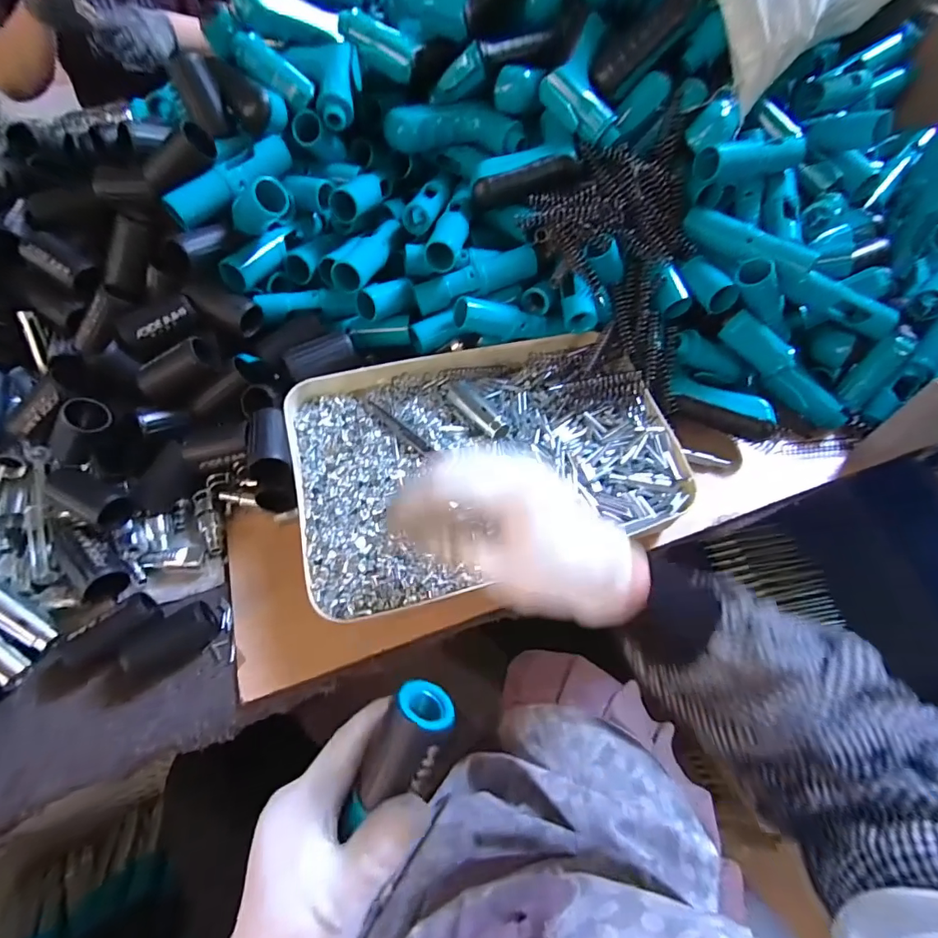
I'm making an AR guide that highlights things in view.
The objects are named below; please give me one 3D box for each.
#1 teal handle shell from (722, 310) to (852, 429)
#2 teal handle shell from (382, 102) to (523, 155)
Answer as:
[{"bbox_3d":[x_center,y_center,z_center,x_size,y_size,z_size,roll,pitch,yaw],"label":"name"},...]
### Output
[{"bbox_3d":[0.307,-0.095,0.470,0.160,0.040,0.037,35,58,-16],"label":"teal handle shell"},{"bbox_3d":[-0.014,-0.345,0.479,0.138,0.032,0.034,5,57,4],"label":"teal handle shell"}]

